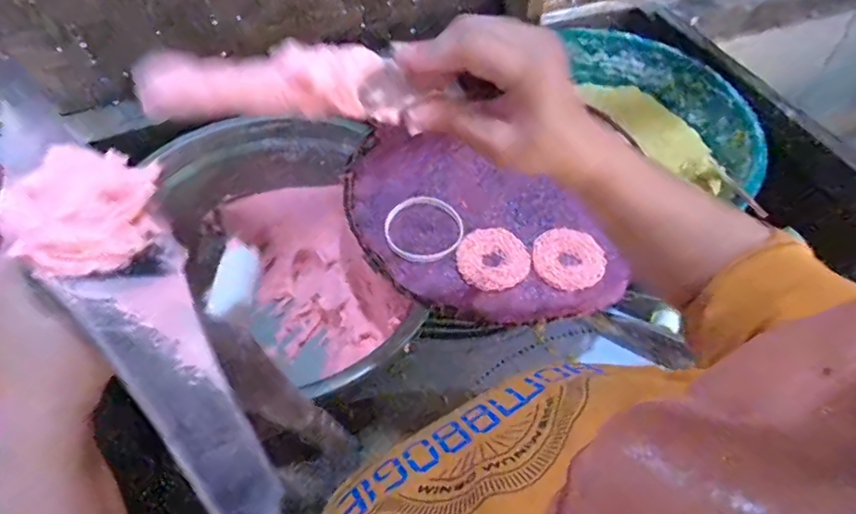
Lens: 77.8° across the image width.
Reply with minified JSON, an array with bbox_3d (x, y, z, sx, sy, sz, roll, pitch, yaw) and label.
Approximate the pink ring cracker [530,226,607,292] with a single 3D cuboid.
[{"bbox_3d":[0.158,0.000,0.595,0.079,0.015,0.076,0,57,0],"label":"pink ring cracker"}]

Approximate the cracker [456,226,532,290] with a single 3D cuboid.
[{"bbox_3d":[0.073,0.002,0.598,0.080,0.008,0.079,0,57,0],"label":"cracker"}]

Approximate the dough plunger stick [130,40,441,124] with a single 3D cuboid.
[{"bbox_3d":[-0.060,-0.084,0.257,0.141,0.029,0.021,-11,55,-32],"label":"dough plunger stick"}]

